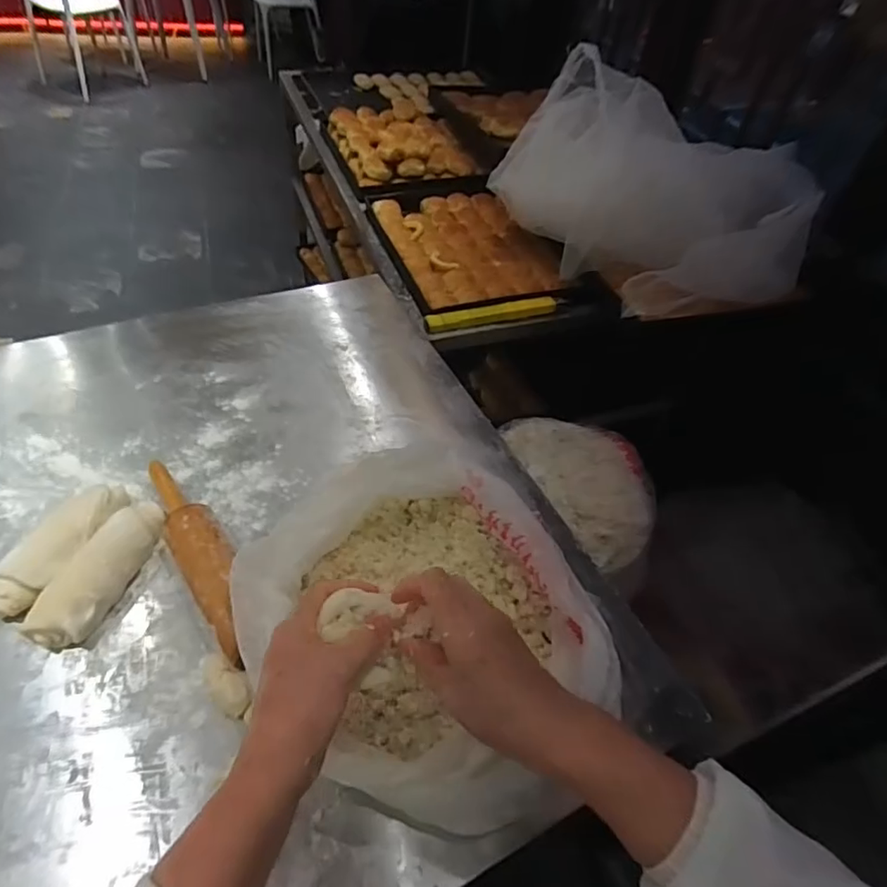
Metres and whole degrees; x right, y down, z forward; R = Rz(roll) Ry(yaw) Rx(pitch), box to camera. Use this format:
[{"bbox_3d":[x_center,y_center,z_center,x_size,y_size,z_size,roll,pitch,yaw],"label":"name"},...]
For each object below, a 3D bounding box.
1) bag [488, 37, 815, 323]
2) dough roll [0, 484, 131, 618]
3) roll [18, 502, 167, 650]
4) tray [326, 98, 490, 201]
[{"bbox_3d":[0.332,-0.437,0.935,0.266,0.239,0.506,-23,56,-24],"label":"bag"},{"bbox_3d":[-0.371,0.097,0.538,0.051,0.045,0.146,16,48,9],"label":"dough roll"},{"bbox_3d":[-0.327,0.120,0.528,0.049,0.041,0.146,15,48,8],"label":"roll"},{"bbox_3d":[-0.099,-0.732,1.330,0.311,0.069,0.391,-12,50,-16],"label":"tray"}]

